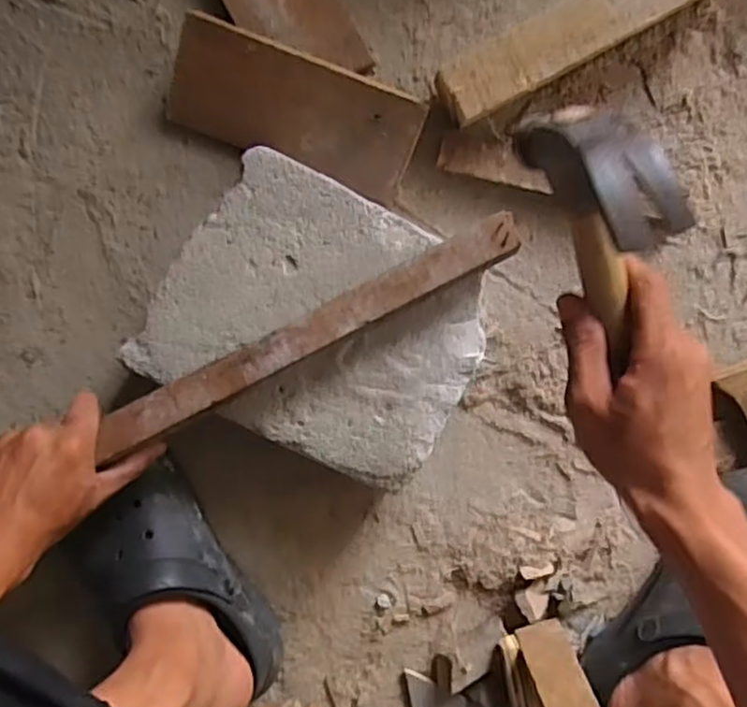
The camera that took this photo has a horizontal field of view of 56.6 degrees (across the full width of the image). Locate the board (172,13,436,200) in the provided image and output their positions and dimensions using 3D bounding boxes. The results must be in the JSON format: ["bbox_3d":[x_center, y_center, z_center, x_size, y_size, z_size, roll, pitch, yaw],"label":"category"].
[{"bbox_3d":[-0.063,-0.197,0.565,0.199,0.005,0.085,21,114,-2],"label":"board"}]

